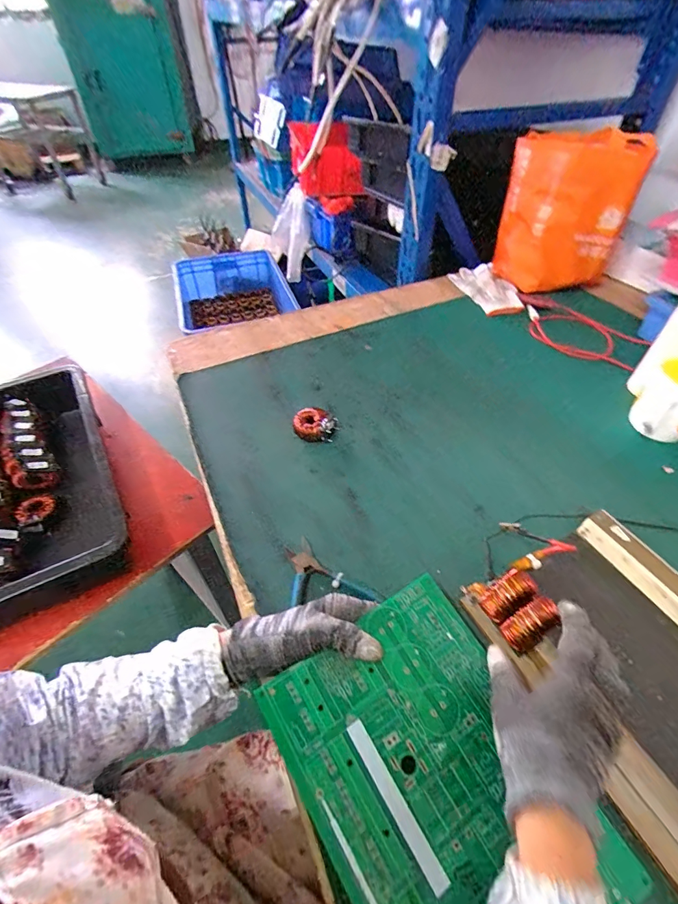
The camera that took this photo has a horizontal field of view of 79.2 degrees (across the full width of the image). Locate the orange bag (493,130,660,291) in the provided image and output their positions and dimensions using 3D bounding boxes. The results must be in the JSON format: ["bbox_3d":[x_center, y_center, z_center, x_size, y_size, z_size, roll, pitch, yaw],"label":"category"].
[{"bbox_3d":[0.433,-0.456,0.800,0.226,0.240,0.131,18,51,16],"label":"orange bag"}]

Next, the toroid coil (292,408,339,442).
[{"bbox_3d":[-0.034,-0.038,0.589,0.061,0.026,0.048,-5,48,-4],"label":"toroid coil"}]

